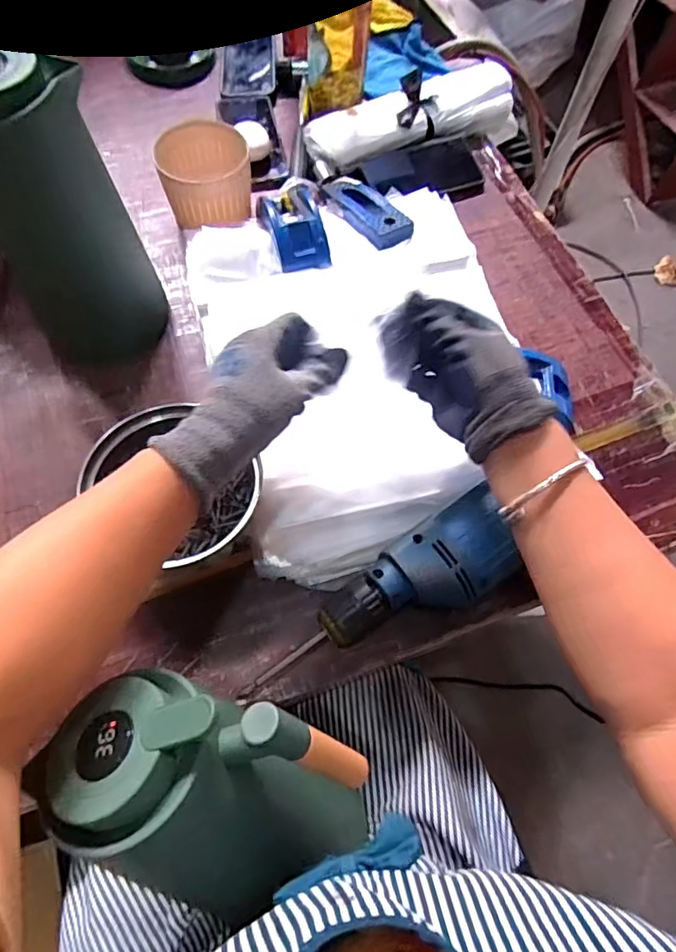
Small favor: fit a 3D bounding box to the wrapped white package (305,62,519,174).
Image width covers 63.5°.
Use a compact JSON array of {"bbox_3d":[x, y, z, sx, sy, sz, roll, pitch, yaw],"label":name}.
[{"bbox_3d":[0.109,-0.488,0.750,0.315,0.057,0.092,-25,69,-14],"label":"wrapped white package"}]

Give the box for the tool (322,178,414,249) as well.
[{"bbox_3d":[0.033,-0.329,0.667,0.056,0.023,0.142,-26,69,-14],"label":"tool"}]

